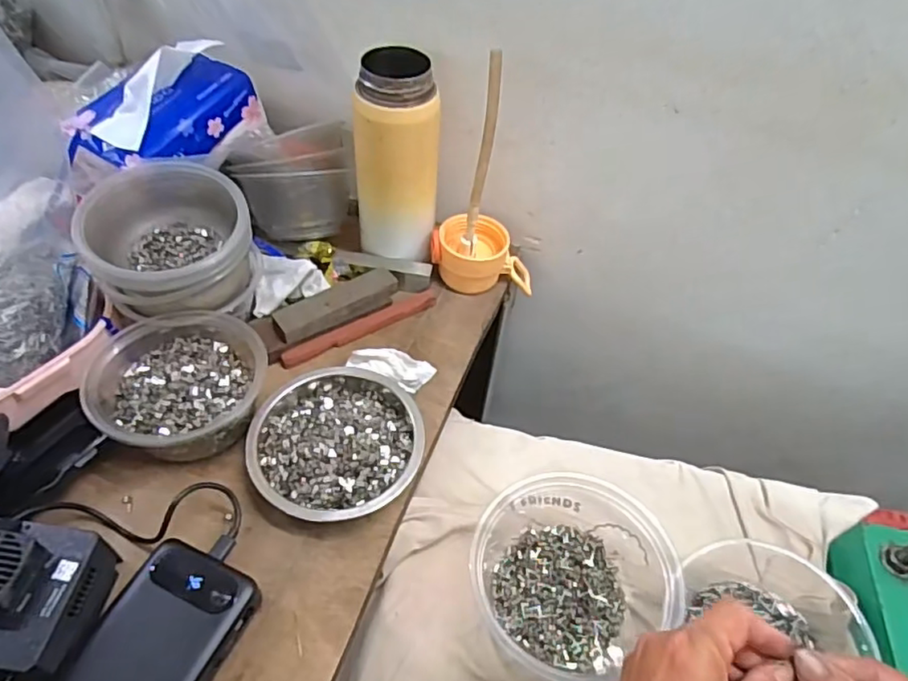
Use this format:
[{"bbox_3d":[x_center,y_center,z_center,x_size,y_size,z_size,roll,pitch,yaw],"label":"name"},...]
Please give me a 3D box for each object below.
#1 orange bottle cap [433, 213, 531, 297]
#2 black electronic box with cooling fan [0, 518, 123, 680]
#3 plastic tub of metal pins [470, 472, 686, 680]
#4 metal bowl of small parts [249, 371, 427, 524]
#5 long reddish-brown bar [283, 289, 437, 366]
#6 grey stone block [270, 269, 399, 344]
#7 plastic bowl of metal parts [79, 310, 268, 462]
[{"bbox_3d":[0.028,-0.075,0.572,0.098,0.065,0.056,8,50,2],"label":"orange bottle cap"},{"bbox_3d":[-0.250,0.143,0.343,0.073,0.036,0.078,8,50,2],"label":"black electronic box with cooling fan"},{"bbox_3d":[0.080,0.148,0.413,0.134,0.052,0.124,2,50,-3],"label":"plastic tub of metal pins"},{"bbox_3d":[-0.085,0.074,0.446,0.122,0.031,0.119,2,50,-3],"label":"metal bowl of small parts"},{"bbox_3d":[-0.079,-0.012,0.529,0.149,0.012,0.016,-28,57,-25],"label":"long reddish-brown bar"},{"bbox_3d":[-0.100,-0.030,0.521,0.109,0.019,0.028,-27,57,-24],"label":"grey stone block"},{"bbox_3d":[-0.197,0.034,0.442,0.118,0.049,0.107,-11,51,-13],"label":"plastic bowl of metal parts"}]

